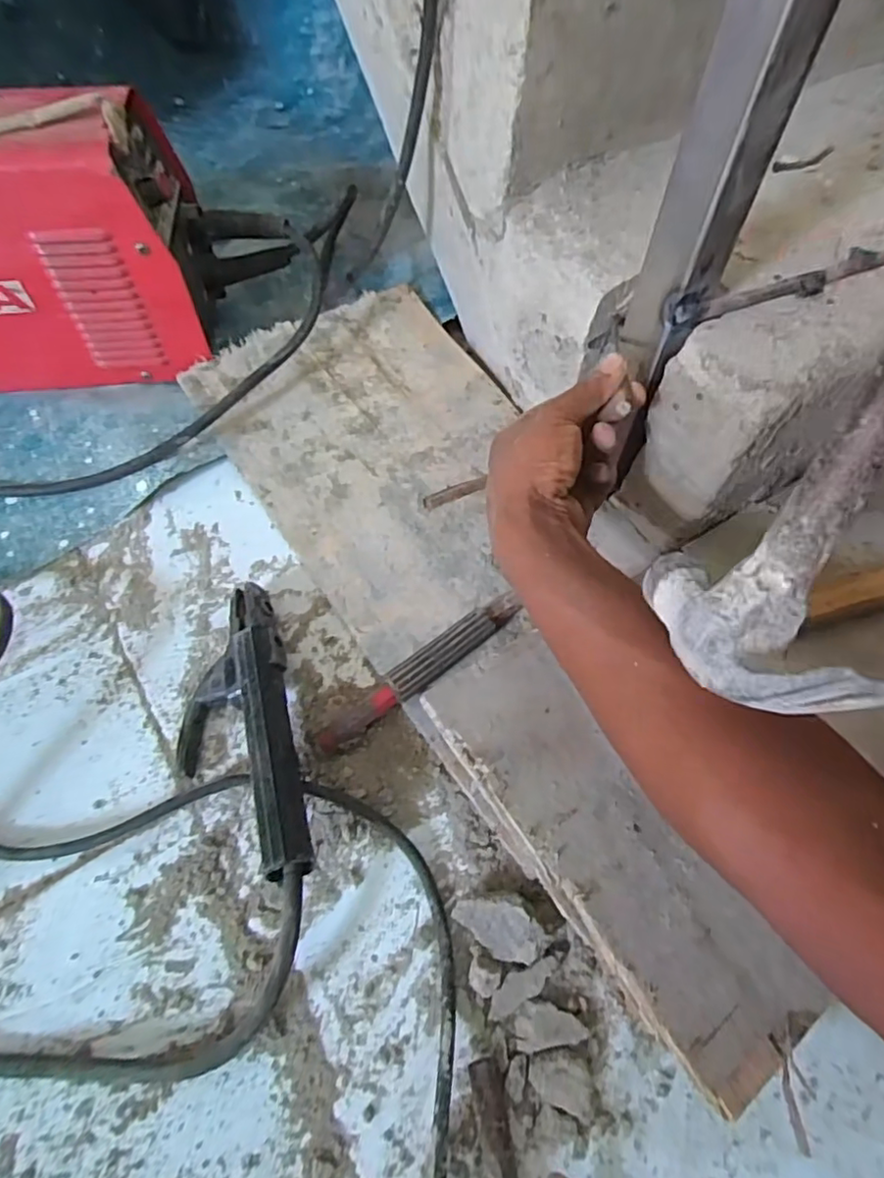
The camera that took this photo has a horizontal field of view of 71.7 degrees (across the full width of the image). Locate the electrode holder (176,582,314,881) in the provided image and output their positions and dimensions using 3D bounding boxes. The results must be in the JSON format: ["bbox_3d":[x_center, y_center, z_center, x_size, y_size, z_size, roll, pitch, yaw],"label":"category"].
[{"bbox_3d":[-0.129,0.081,0.374,0.073,0.059,0.189,-13,61,-9],"label":"electrode holder"}]

